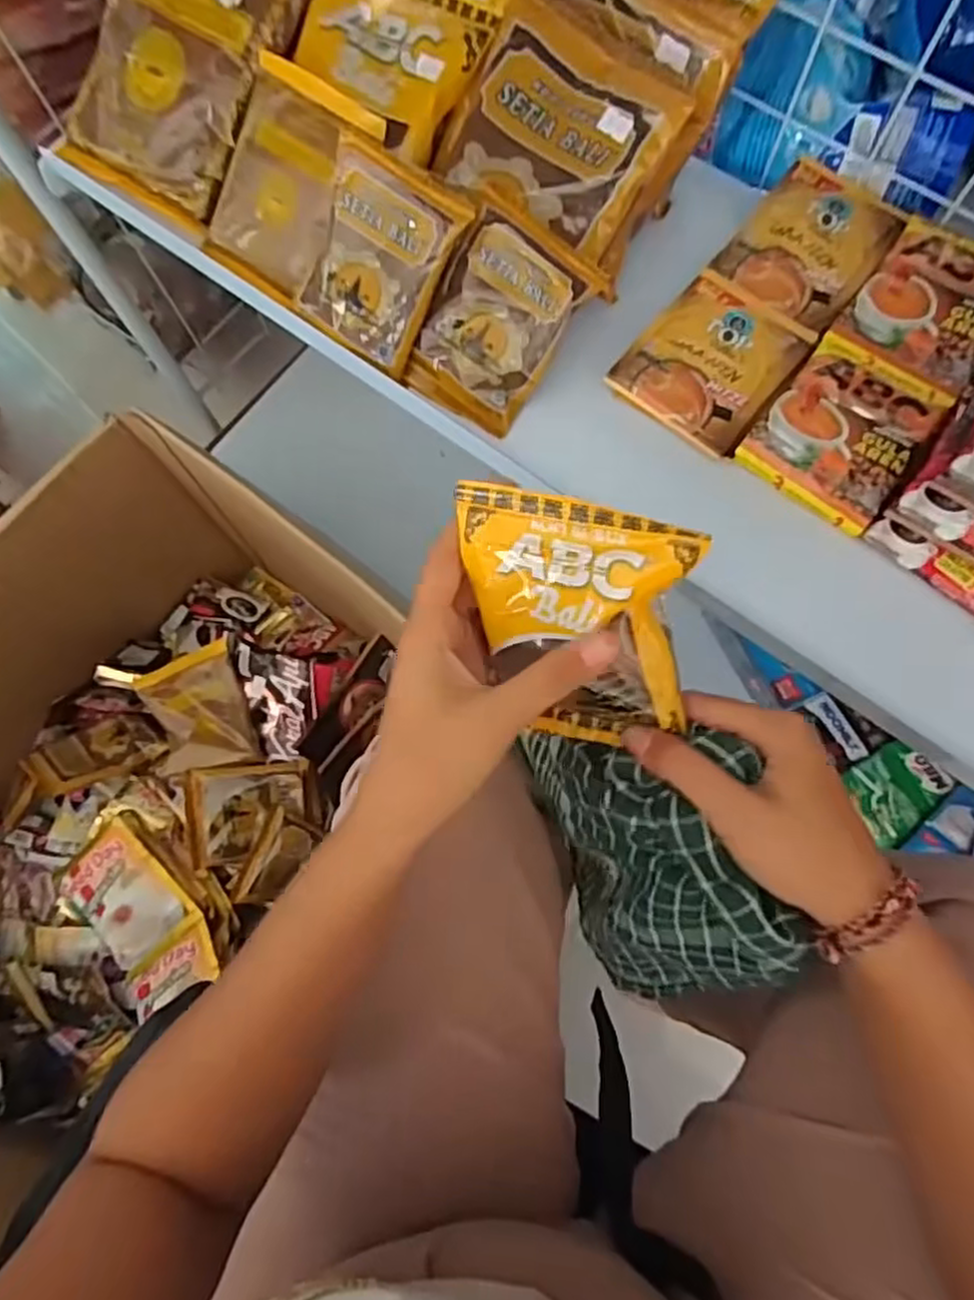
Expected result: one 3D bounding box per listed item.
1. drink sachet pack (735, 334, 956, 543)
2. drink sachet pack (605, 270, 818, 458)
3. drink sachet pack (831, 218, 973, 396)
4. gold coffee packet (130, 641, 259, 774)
[{"bbox_3d":[0.218,-0.136,0.446,0.089,0.019,0.110,35,79,10],"label":"drink sachet pack"},{"bbox_3d":[0.147,-0.188,0.466,0.094,0.014,0.112,36,79,10],"label":"drink sachet pack"},{"bbox_3d":[0.285,-0.220,0.459,0.087,0.016,0.100,36,79,10],"label":"drink sachet pack"},{"bbox_3d":[-0.277,0.059,0.693,0.092,0.023,0.112,-20,75,-4],"label":"gold coffee packet"}]

